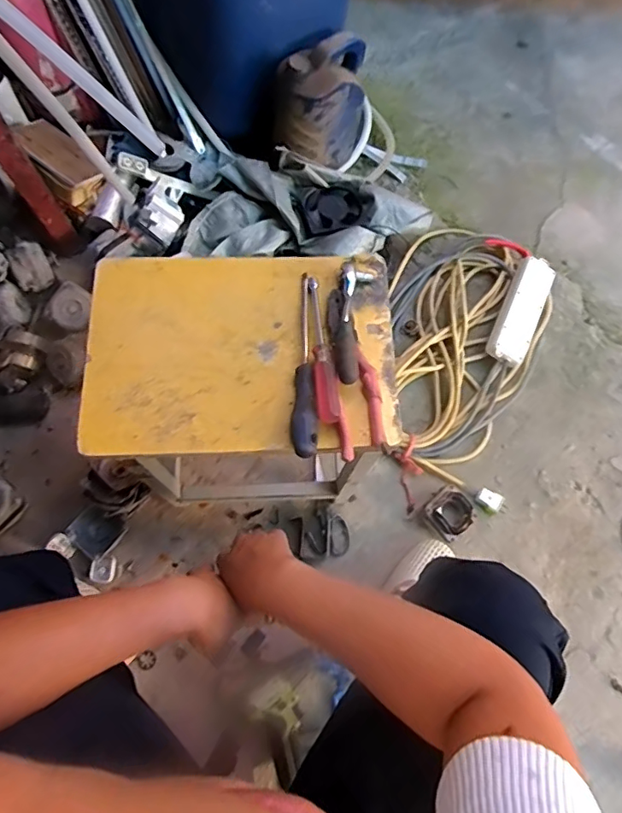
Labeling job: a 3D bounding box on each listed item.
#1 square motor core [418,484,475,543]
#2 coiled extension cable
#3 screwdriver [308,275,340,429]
[{"bbox_3d":[0.254,0.197,0.958,0.087,0.032,0.082,-39,76,-13],"label":"square motor core"},{"bbox_3d":[0.302,-0.117,1.078,0.331,0.088,0.570,22,72,6],"label":"coiled extension cable"},{"bbox_3d":[0.011,-0.065,0.564,0.024,0.024,0.176,-7,65,-2],"label":"screwdriver"}]

